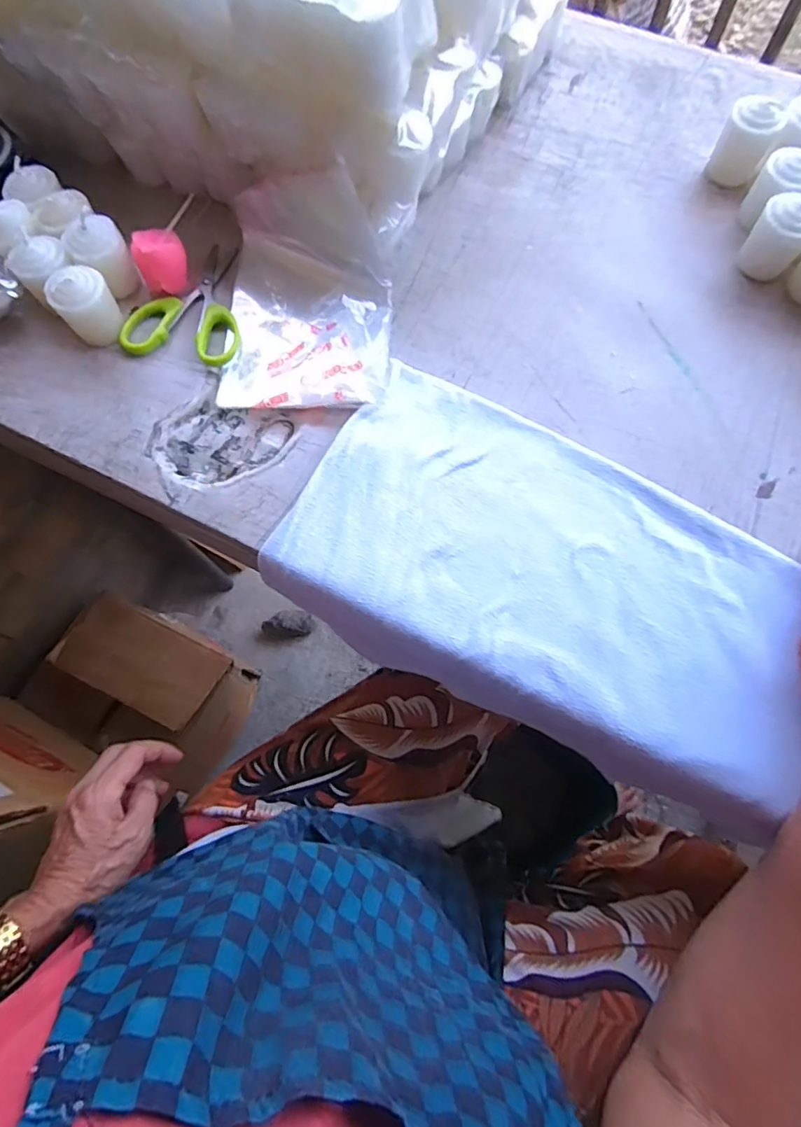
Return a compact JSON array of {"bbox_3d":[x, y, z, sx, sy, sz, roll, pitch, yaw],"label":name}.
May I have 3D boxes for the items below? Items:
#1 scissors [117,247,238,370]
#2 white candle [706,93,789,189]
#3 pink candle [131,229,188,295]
[{"bbox_3d":[-0.150,-0.193,0.401,0.081,0.010,0.103,9,71,4],"label":"scissors"},{"bbox_3d":[0.257,-0.315,0.410,0.037,0.043,0.034,27,74,10],"label":"white candle"},{"bbox_3d":[-0.172,-0.219,0.398,0.034,0.030,0.030,-24,72,-7],"label":"pink candle"}]

